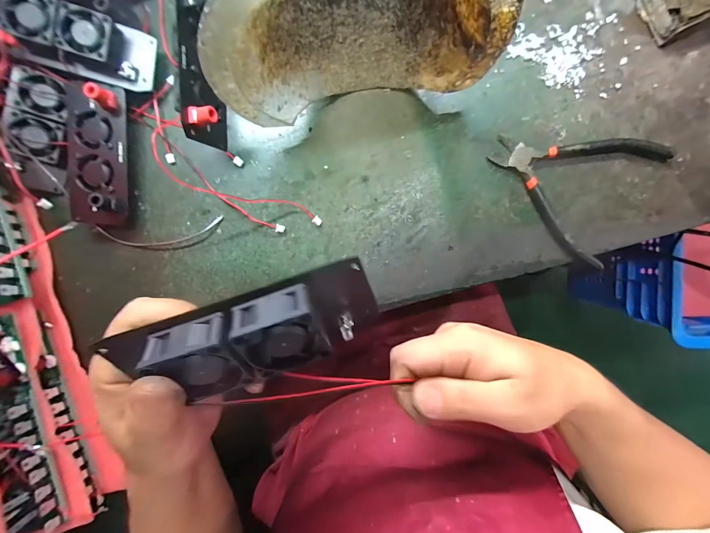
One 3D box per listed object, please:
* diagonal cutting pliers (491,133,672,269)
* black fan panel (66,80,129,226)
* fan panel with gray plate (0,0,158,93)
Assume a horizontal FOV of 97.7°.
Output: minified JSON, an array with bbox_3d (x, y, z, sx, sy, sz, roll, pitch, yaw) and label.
[{"bbox_3d":[0.202,-0.087,0.294,0.138,0.014,0.124,33,94,3],"label":"diagonal cutting pliers"},{"bbox_3d":[-0.272,-0.115,0.319,0.059,0.038,0.138,0,92,4],"label":"black fan panel"},{"bbox_3d":[-0.265,-0.218,0.304,0.117,0.037,0.055,11,93,-18],"label":"fan panel with gray plate"}]

